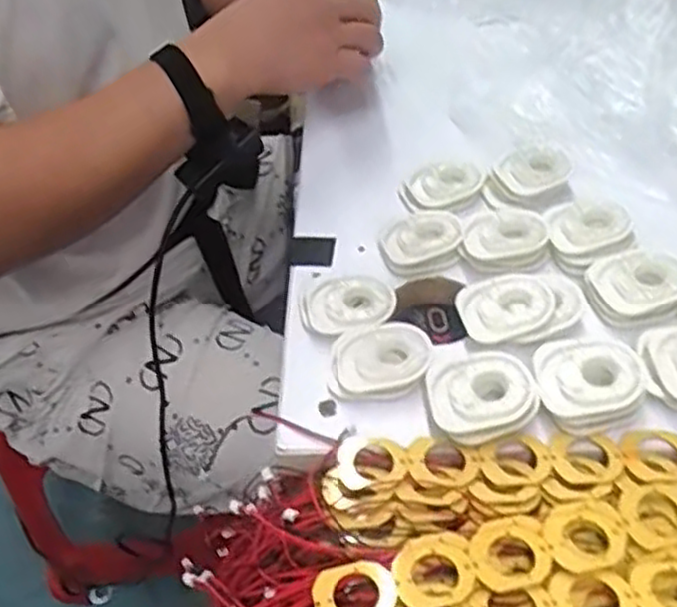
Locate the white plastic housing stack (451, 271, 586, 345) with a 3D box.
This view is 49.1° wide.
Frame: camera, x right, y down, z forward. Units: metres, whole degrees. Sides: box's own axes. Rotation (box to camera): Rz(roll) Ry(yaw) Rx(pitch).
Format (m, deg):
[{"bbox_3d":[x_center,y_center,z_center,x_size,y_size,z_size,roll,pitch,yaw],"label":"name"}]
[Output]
[{"bbox_3d":[0.118,0.001,0.470,0.076,0.019,0.055,-17,48,-11],"label":"white plastic housing stack"}]

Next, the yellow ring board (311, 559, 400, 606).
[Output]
[{"bbox_3d":[0.008,0.138,0.351,0.040,0.007,0.032,-14,43,-13],"label":"yellow ring board"}]

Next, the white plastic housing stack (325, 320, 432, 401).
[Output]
[{"bbox_3d":[0.024,0.034,0.450,0.062,0.016,0.050,-14,47,-9],"label":"white plastic housing stack"}]

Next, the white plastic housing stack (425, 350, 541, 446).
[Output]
[{"bbox_3d":[0.081,0.052,0.424,0.057,0.020,0.051,-10,47,-6],"label":"white plastic housing stack"}]

